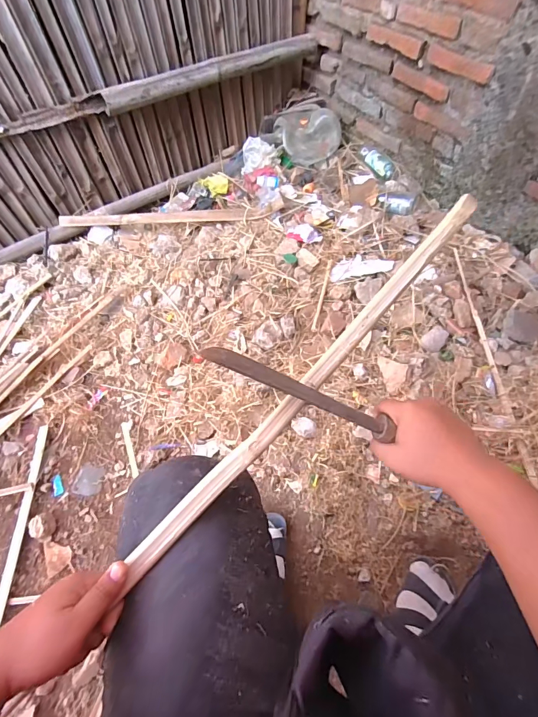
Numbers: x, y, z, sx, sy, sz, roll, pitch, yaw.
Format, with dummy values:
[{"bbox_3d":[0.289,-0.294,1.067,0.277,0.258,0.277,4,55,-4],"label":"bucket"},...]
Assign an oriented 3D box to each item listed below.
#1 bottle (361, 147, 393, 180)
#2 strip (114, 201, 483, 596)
[{"bbox_3d":[0.374,-0.688,1.283,0.053,0.048,0.157,-40,82,-16],"label":"bottle"},{"bbox_3d":[0.063,0.010,0.423,0.027,0.016,0.571,39,78,22],"label":"strip"}]

